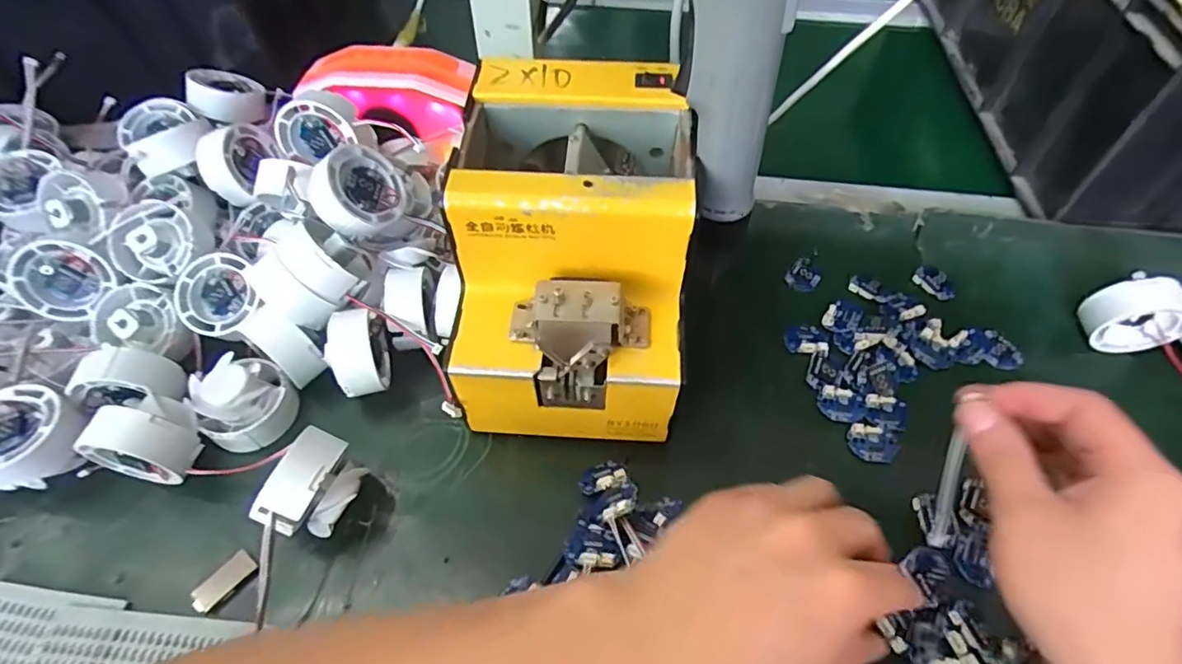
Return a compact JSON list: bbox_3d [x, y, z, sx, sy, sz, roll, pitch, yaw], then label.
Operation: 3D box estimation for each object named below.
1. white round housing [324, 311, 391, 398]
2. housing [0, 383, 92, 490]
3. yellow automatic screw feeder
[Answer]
[{"bbox_3d":[-0.146,0.014,0.364,0.029,0.048,0.045,-11,55,-8],"label":"white round housing"},{"bbox_3d":[-0.317,0.062,0.330,0.050,0.043,0.052,0,55,0],"label":"housing"},{"bbox_3d":[-0.009,-0.044,0.337,0.121,0.129,0.176,4,55,3],"label":"yellow automatic screw feeder"}]

